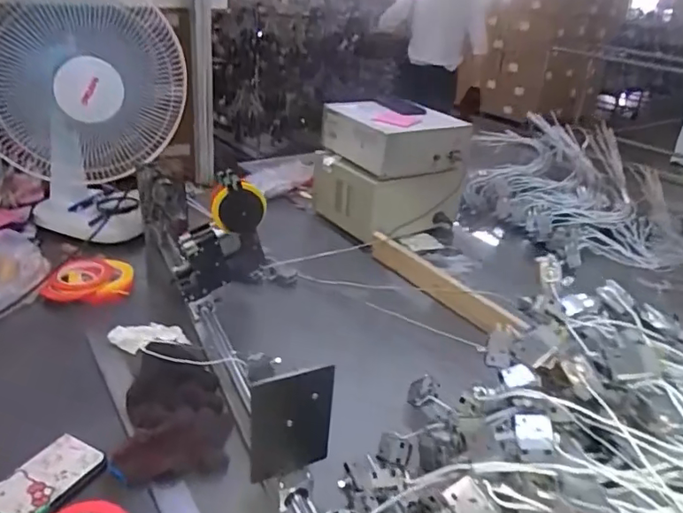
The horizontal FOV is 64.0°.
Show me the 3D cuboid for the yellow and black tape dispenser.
[{"bbox_3d":[-0.216,-0.040,0.983,0.161,0.192,0.068,-11,32,-26],"label":"yellow and black tape dispenser"}]

